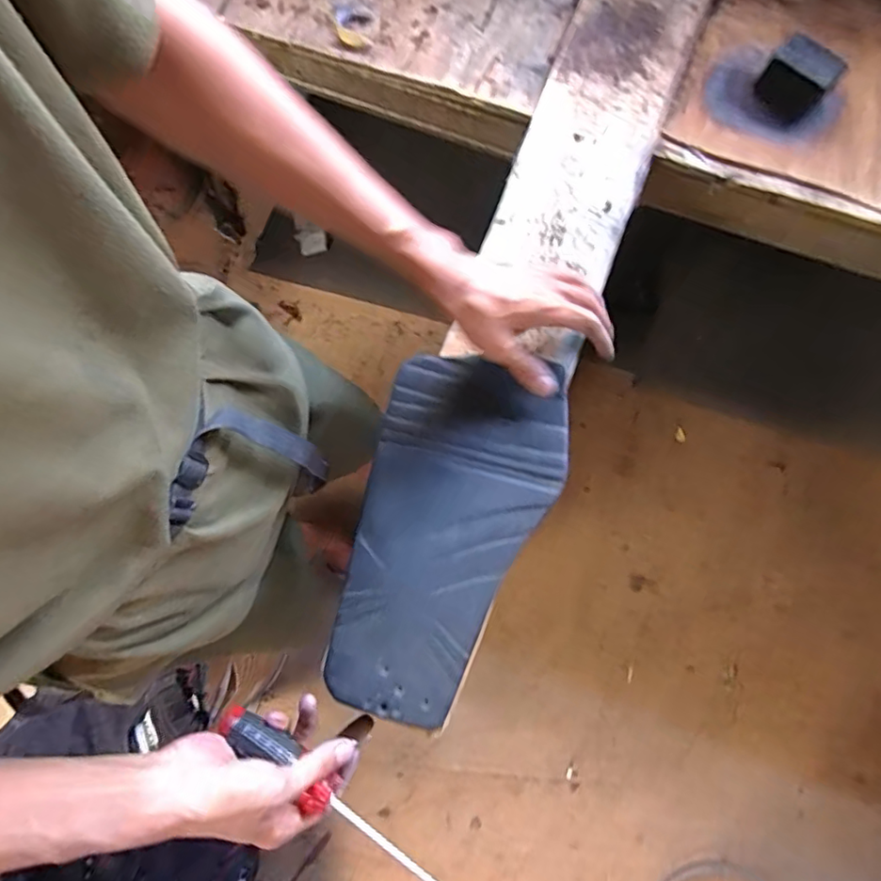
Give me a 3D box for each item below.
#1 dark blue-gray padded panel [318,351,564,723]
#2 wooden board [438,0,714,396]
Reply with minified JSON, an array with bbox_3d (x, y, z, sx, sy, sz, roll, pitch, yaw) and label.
[{"bbox_3d":[0.001,0.080,0.496,0.157,0.013,0.305,18,77,5],"label":"dark blue-gray padded panel"},{"bbox_3d":[0.184,-0.377,0.608,0.138,0.023,0.662,21,77,5],"label":"wooden board"}]

